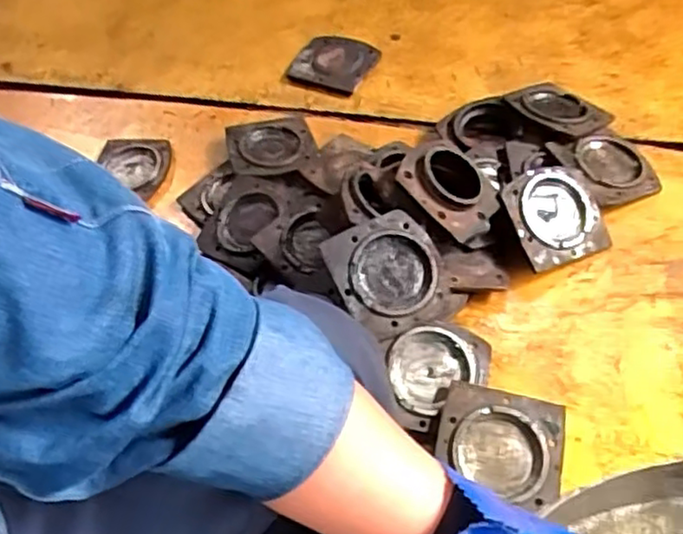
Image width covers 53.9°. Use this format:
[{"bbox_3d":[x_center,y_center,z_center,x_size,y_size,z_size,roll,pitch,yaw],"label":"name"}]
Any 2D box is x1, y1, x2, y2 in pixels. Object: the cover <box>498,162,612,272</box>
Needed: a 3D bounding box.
[{"bbox_3d":[0.372,-0.090,1.164,0.184,0.020,0.182,-18,78,-16],"label":"cover"}]

